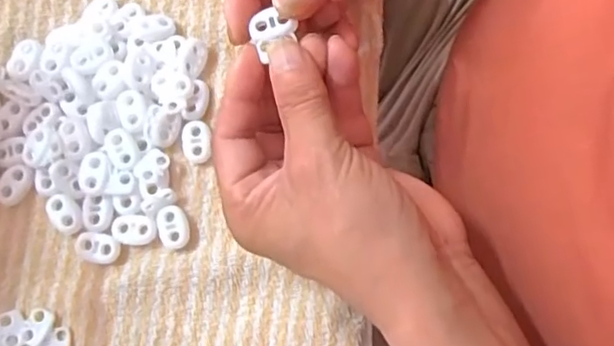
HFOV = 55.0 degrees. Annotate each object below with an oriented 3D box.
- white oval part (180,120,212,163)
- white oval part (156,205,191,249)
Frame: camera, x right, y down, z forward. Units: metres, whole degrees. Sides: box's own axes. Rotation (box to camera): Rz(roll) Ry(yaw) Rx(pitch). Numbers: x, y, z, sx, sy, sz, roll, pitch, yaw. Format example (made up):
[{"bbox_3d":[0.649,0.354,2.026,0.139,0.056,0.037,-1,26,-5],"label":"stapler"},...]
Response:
[{"bbox_3d":[-0.058,-0.016,0.311,0.016,0.005,0.022,-8,80,0],"label":"white oval part"},{"bbox_3d":[-0.069,0.027,0.303,0.016,0.005,0.022,-15,80,-2],"label":"white oval part"}]

